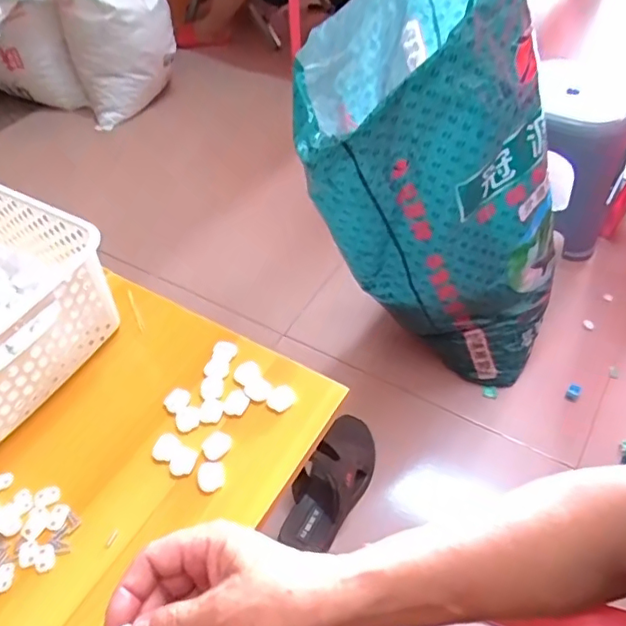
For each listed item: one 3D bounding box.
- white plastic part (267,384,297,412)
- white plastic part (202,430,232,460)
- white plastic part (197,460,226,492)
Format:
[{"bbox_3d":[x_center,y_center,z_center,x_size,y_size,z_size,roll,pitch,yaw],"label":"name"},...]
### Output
[{"bbox_3d":[-0.028,0.073,0.483,0.022,0.009,0.021,-3,49,3],"label":"white plastic part"},{"bbox_3d":[-0.080,0.108,0.461,0.023,0.004,0.021,-3,49,3],"label":"white plastic part"},{"bbox_3d":[-0.081,0.129,0.444,0.020,0.005,0.023,-11,49,-4],"label":"white plastic part"}]

